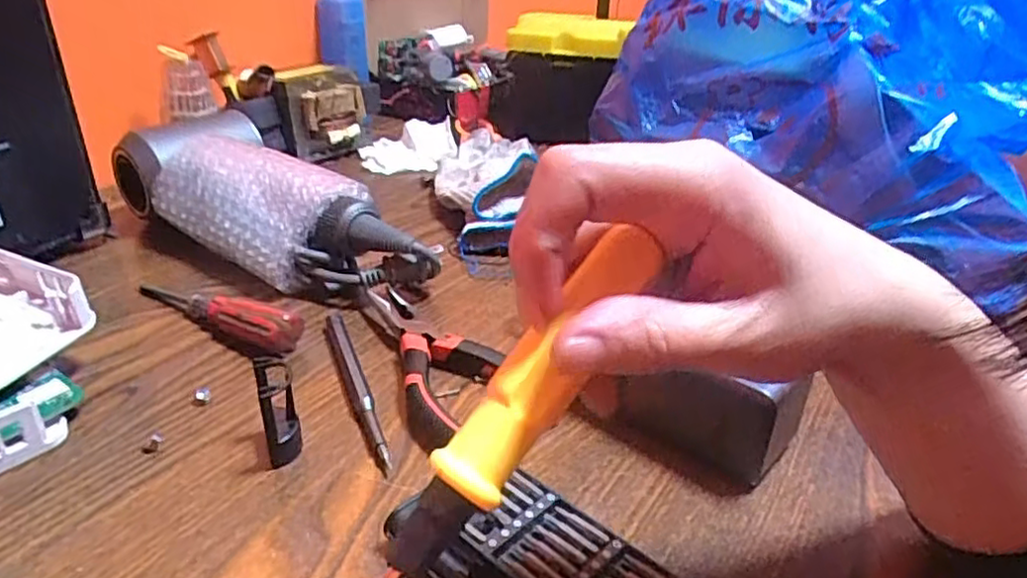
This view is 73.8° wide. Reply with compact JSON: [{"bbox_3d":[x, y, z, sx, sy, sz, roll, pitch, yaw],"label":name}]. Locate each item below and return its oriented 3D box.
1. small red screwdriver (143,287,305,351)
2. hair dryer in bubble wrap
[{"bbox_3d":[-0.182,0.009,0.420,0.127,0.028,0.023,19,31,27],"label":"small red screwdriver"},{"bbox_3d":[-0.180,-0.059,0.493,0.270,0.075,0.097,24,34,33],"label":"hair dryer in bubble wrap"}]

